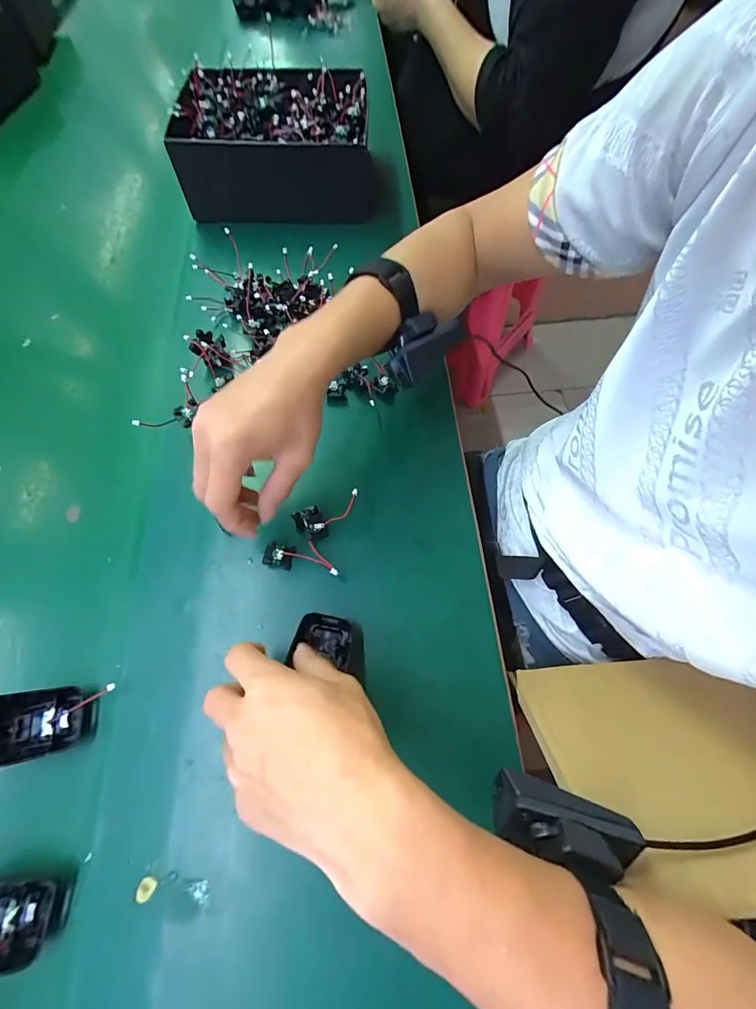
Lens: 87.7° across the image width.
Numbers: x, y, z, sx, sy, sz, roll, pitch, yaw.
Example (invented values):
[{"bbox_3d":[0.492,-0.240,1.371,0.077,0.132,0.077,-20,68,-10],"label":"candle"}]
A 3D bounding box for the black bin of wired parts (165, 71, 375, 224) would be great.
[{"bbox_3d":[-0.140,-0.497,0.531,0.244,0.085,0.202,-1,67,1],"label":"black bin of wired parts"}]

